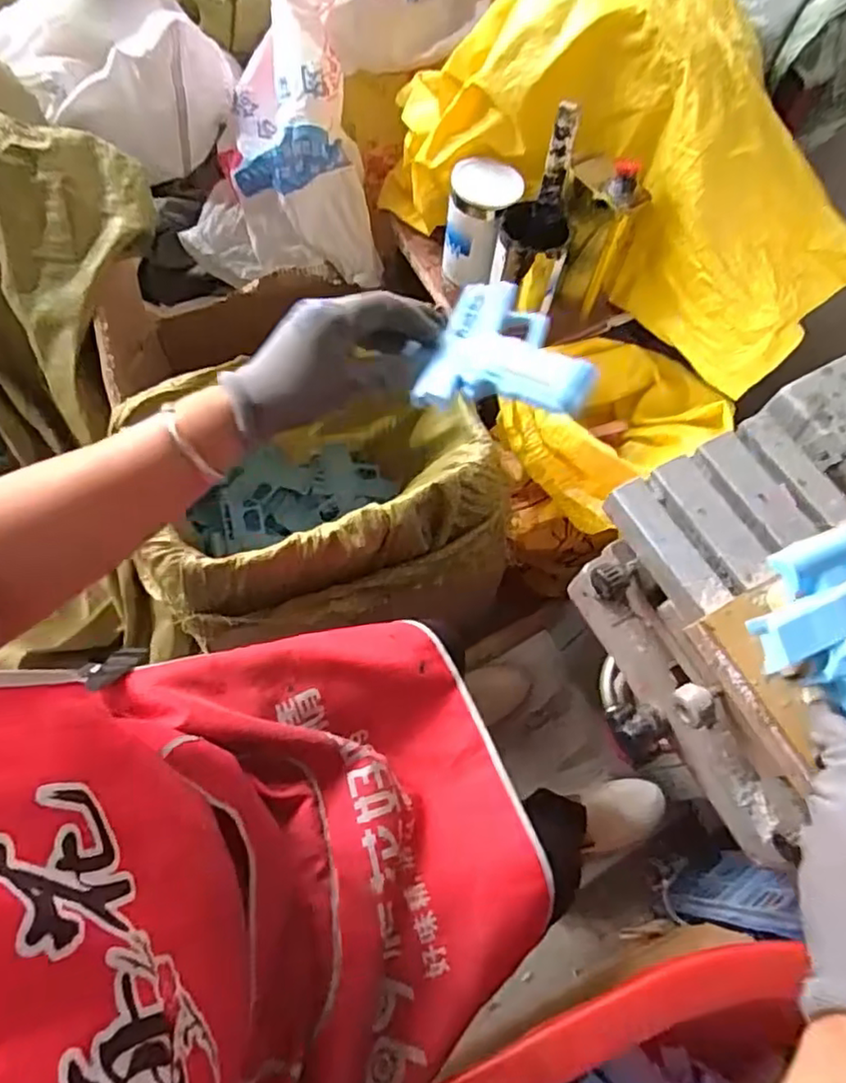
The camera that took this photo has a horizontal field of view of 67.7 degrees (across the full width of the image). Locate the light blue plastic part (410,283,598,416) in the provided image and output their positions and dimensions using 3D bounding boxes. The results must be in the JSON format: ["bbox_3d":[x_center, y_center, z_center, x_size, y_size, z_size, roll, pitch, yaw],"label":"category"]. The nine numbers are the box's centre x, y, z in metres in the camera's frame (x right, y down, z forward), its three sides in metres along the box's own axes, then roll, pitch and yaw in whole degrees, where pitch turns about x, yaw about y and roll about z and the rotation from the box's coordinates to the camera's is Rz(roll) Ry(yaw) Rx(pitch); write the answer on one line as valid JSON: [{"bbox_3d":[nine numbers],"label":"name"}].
[{"bbox_3d":[0.061,-0.130,0.419,0.103,0.039,0.123,18,65,5],"label":"light blue plastic part"}]

